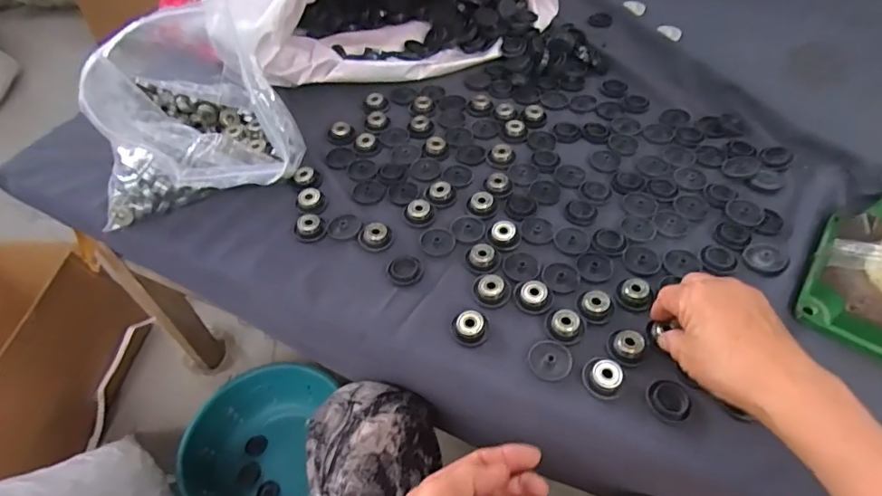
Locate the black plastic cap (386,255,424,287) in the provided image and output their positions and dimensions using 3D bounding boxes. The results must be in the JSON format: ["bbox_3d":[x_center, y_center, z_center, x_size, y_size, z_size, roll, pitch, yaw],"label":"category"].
[{"bbox_3d":[-0.033,0.020,0.472,0.032,0.004,0.033,0,50,1],"label":"black plastic cap"}]

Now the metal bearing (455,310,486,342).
[{"bbox_3d":[0.024,0.065,0.429,0.023,0.015,0.020,26,55,21],"label":"metal bearing"}]

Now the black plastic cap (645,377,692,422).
[{"bbox_3d":[0.172,0.113,0.384,0.031,0.010,0.031,0,50,1],"label":"black plastic cap"}]

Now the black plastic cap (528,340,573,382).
[{"bbox_3d":[0.089,0.090,0.413,0.033,0.008,0.030,0,50,1],"label":"black plastic cap"}]

